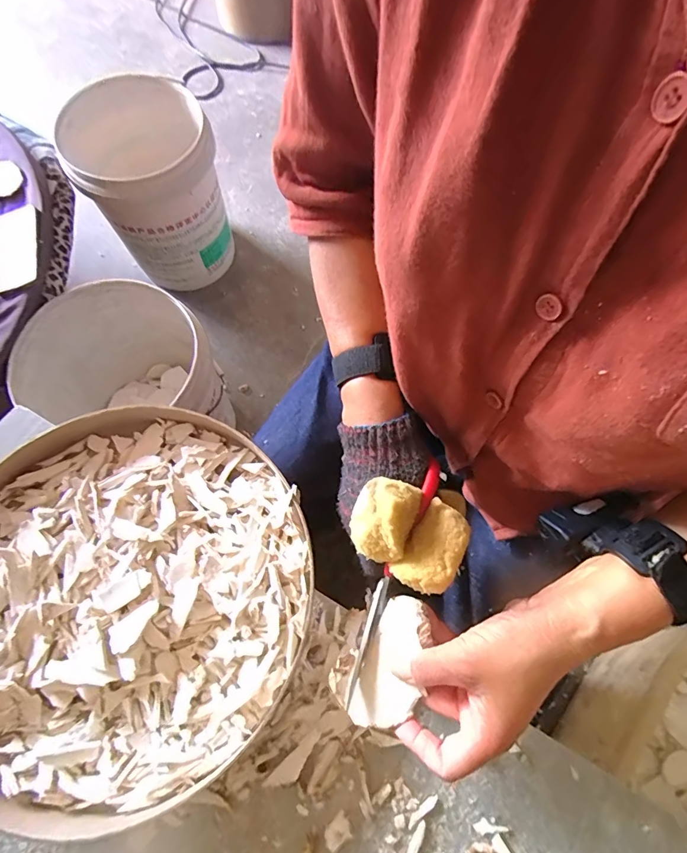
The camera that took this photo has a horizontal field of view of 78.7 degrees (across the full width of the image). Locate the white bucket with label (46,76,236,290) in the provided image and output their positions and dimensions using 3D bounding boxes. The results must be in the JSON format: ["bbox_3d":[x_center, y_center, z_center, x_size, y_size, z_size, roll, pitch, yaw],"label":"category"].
[{"bbox_3d":[-0.409,-0.512,0.943,0.252,0.377,0.244,0,71,-1],"label":"white bucket with label"}]

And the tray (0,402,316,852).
[{"bbox_3d":[-0.180,0.131,0.349,0.293,0.043,0.299,0,70,-1],"label":"tray"}]

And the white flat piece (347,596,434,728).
[{"bbox_3d":[0.035,0.166,0.296,0.041,0.009,0.087,13,78,21],"label":"white flat piece"}]

